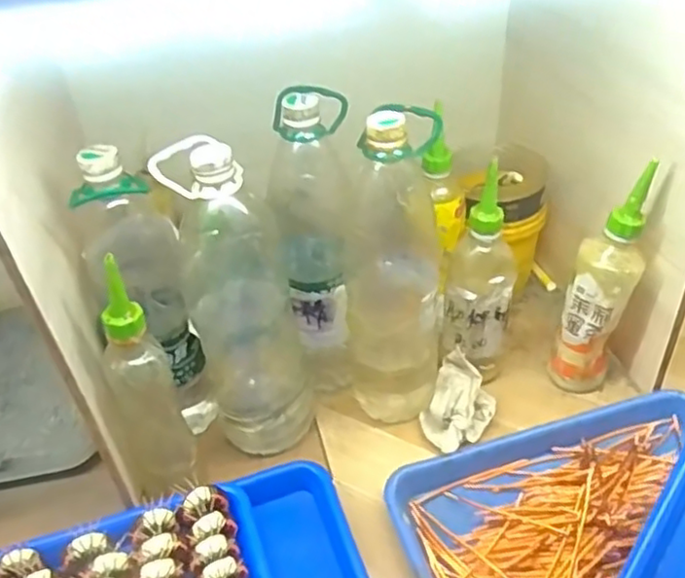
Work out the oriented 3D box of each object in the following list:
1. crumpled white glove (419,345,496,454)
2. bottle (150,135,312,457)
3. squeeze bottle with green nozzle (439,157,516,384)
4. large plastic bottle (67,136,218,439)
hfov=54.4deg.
[{"bbox_3d":[0.117,0.119,0.682,0.065,0.055,0.087,23,48,29],"label":"crumpled white glove"},{"bbox_3d":[-0.095,0.014,0.618,0.087,0.312,0.113,-13,41,-8],"label":"bottle"},{"bbox_3d":[0.140,0.002,0.677,0.062,0.234,0.063,18,46,25],"label":"squeeze bottle with green nozzle"},{"bbox_3d":[-0.176,0.028,0.610,0.090,0.313,0.090,9,43,16],"label":"large plastic bottle"}]

